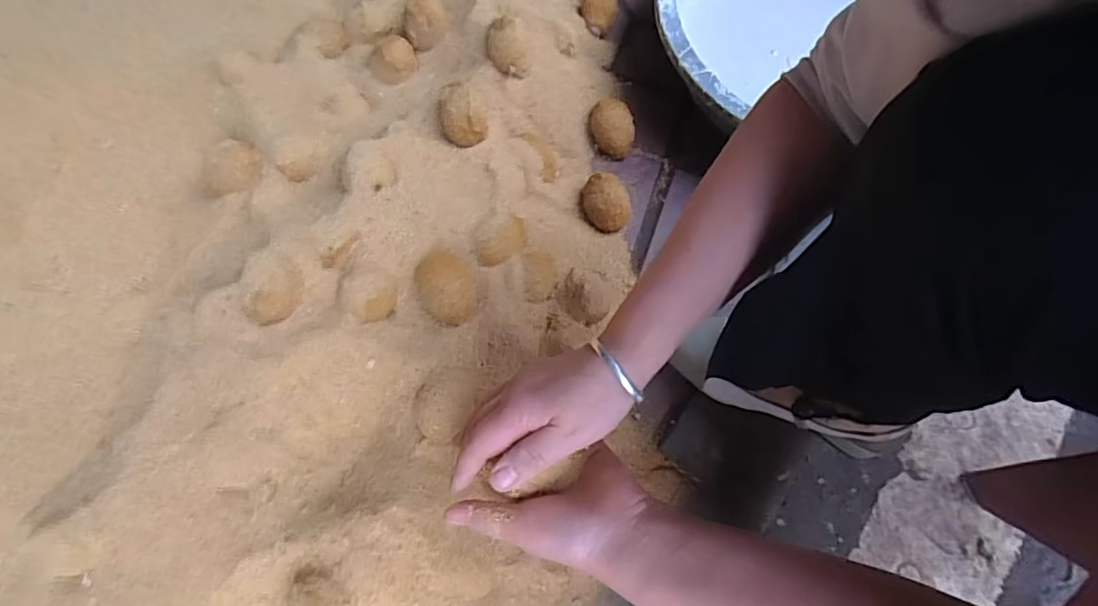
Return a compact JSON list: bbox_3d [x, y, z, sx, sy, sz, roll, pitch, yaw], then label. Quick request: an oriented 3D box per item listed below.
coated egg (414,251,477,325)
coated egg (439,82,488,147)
[{"bbox_3d":[-0.093,-0.015,0.524,0.052,0.041,0.063,-33,70,-15],"label":"coated egg"},{"bbox_3d":[-0.090,-0.187,0.572,0.041,0.040,0.057,-29,69,-14],"label":"coated egg"}]

